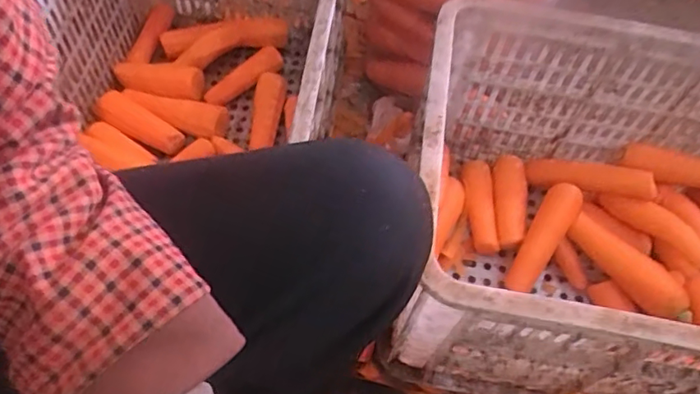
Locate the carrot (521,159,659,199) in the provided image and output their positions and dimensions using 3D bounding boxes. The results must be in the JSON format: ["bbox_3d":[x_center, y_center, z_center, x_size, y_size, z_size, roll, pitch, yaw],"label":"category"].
[{"bbox_3d":[0.304,-0.026,0.724,0.152,0.028,0.034,11,57,28],"label":"carrot"}]

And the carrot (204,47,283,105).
[{"bbox_3d":[-0.158,-0.176,0.841,0.128,0.030,0.030,-33,65,8],"label":"carrot"}]

